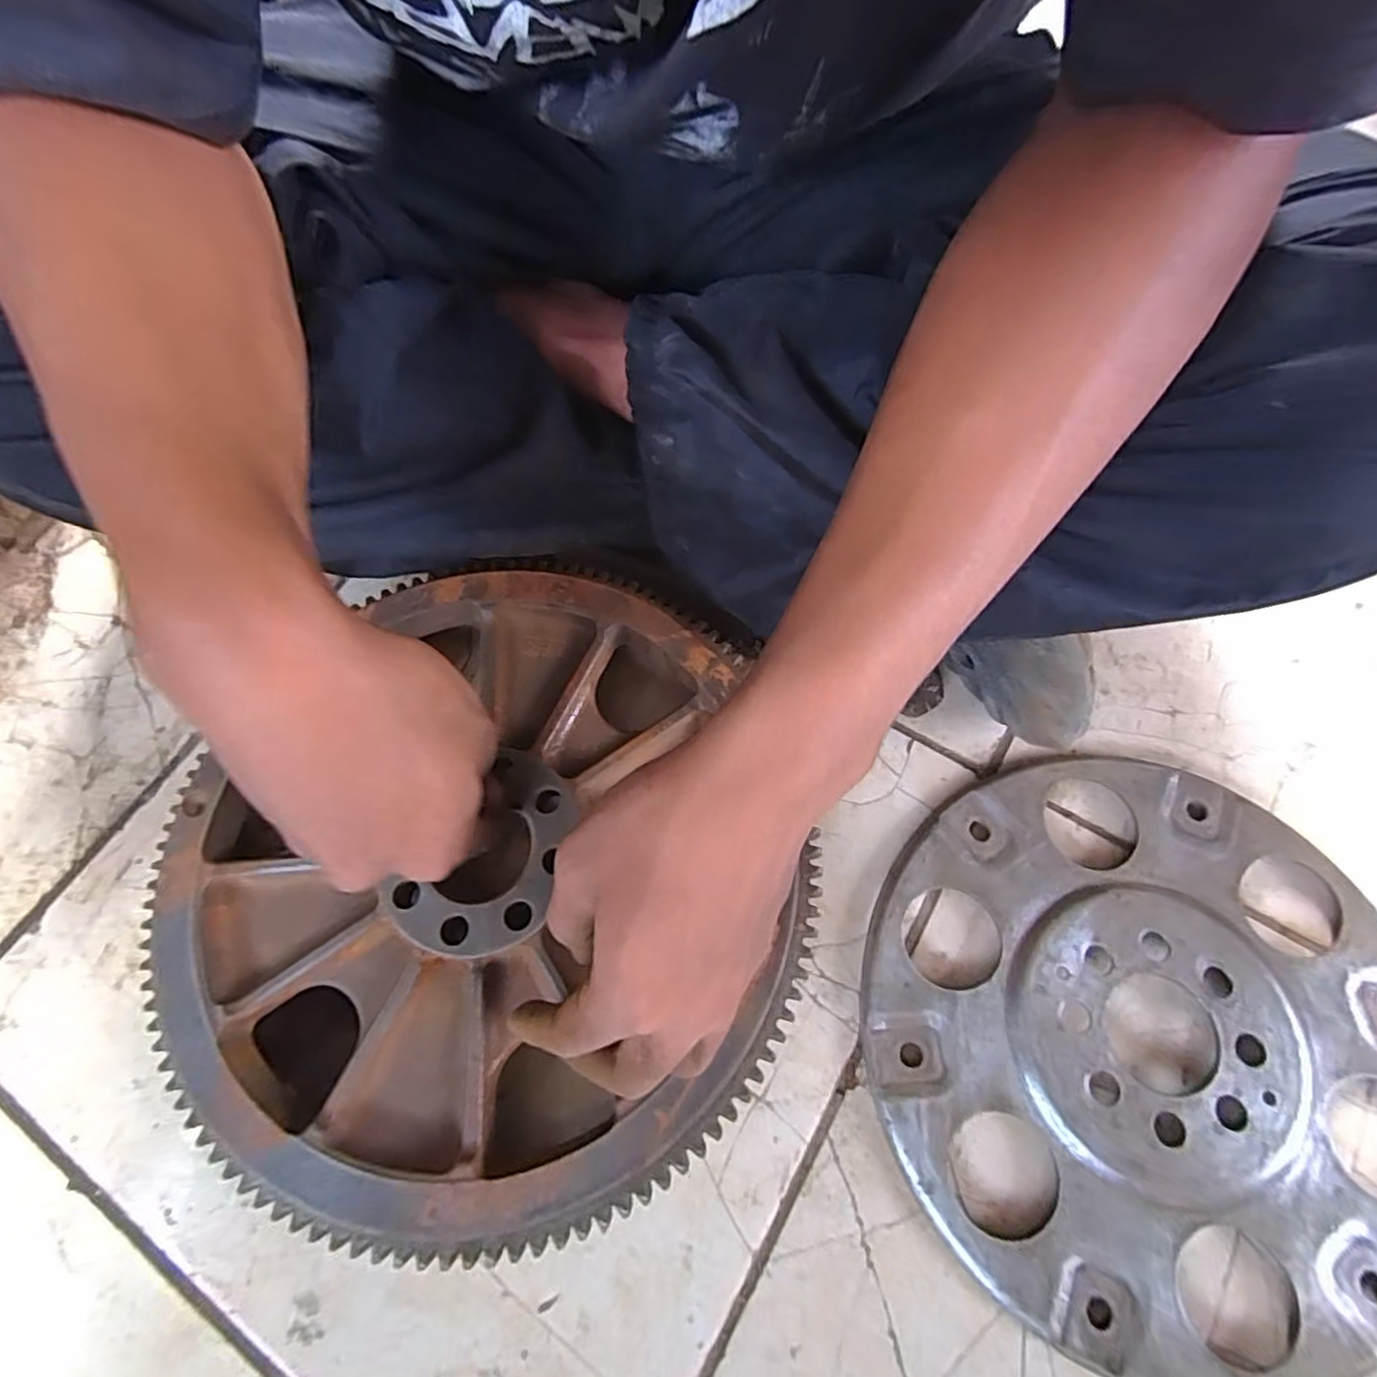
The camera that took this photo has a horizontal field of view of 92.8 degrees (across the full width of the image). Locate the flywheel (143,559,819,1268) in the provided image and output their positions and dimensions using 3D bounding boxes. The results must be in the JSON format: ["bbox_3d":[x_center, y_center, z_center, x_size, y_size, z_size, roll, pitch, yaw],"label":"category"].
[{"bbox_3d":[-0.094,0.087,0.336,0.304,0.053,0.311,-1,68,2],"label":"flywheel"}]

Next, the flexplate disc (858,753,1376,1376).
[{"bbox_3d":[0.214,0.160,0.312,0.249,0.016,0.255,-1,68,2],"label":"flexplate disc"}]

